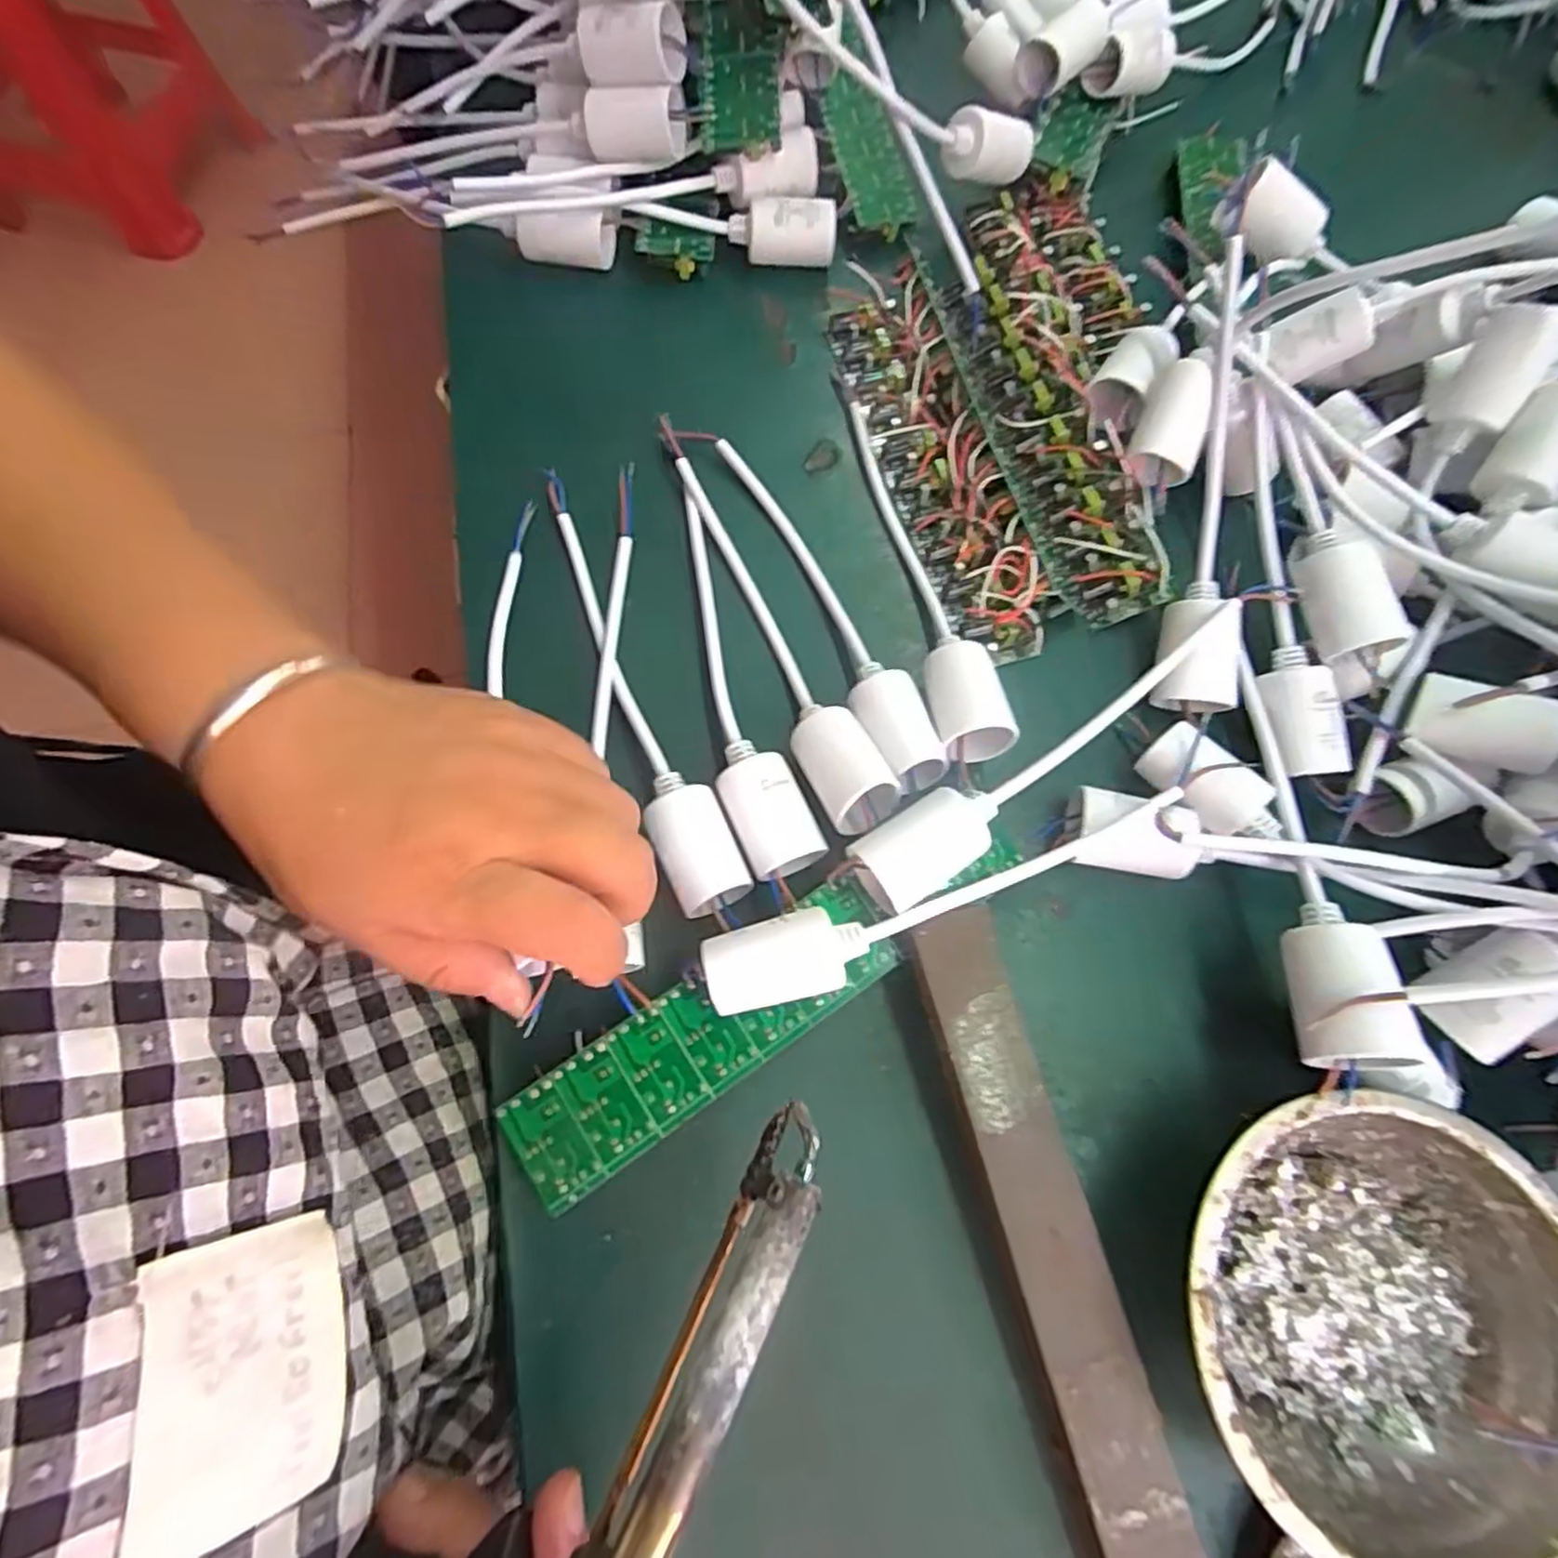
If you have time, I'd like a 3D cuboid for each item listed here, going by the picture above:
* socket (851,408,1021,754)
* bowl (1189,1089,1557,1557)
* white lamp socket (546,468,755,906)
[{"bbox_3d":[0.062,-0.097,0.312,0.027,0.028,0.186,-8,72,-7],"label":"socket"},{"bbox_3d":[0.185,0.168,0.230,0.123,0.036,0.124,1,71,-4],"label":"bowl"},{"bbox_3d":[-0.063,-0.044,0.293,0.026,0.023,0.209,-22,74,-11],"label":"white lamp socket"}]

